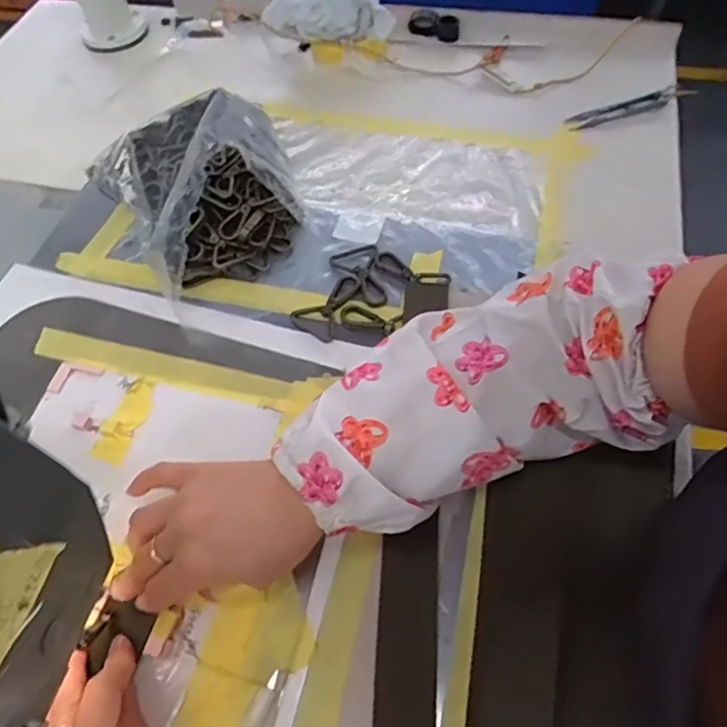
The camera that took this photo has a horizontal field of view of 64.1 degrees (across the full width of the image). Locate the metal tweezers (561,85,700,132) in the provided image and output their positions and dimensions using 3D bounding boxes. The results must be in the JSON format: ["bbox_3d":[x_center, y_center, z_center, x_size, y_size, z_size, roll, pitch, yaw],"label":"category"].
[{"bbox_3d":[0.281,-0.268,0.600,0.151,0.017,0.017,-17,61,-8],"label":"metal tweezers"}]

